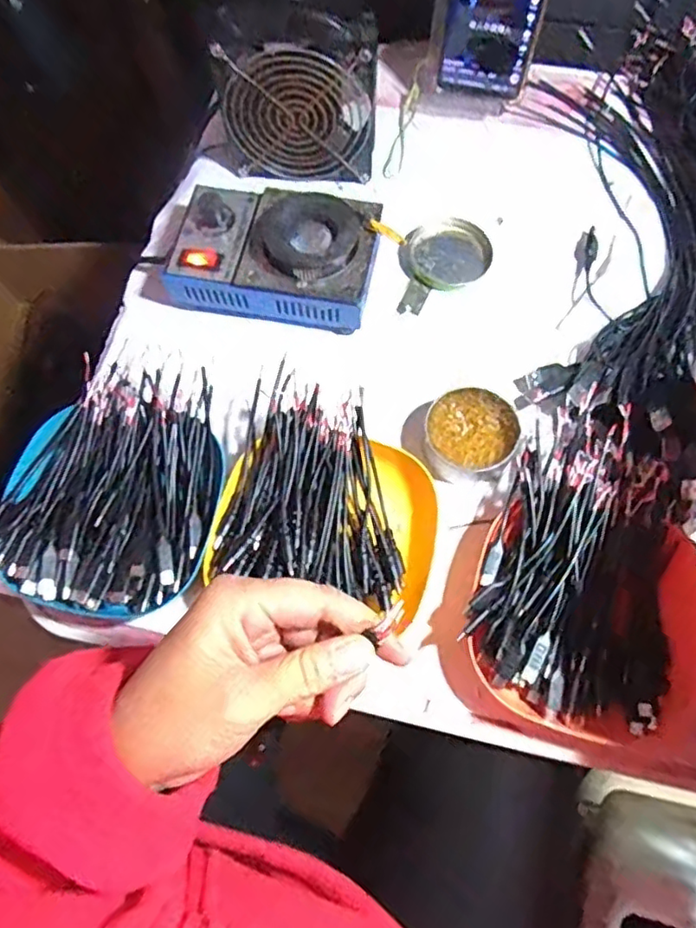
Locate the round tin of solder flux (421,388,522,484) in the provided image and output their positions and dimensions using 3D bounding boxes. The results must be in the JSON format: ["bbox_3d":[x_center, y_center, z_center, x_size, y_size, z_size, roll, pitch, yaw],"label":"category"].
[{"bbox_3d":[0.084,-0.019,0.428,0.061,0.023,0.063,-1,70,2],"label":"round tin of solder flux"}]

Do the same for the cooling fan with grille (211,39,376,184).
[{"bbox_3d":[-0.038,-0.270,0.486,0.113,0.108,0.028,1,70,3],"label":"cooling fan with grille"}]

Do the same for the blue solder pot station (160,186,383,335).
[{"bbox_3d":[-0.056,-0.159,0.472,0.152,0.059,0.098,7,70,4],"label":"blue solder pot station"}]

